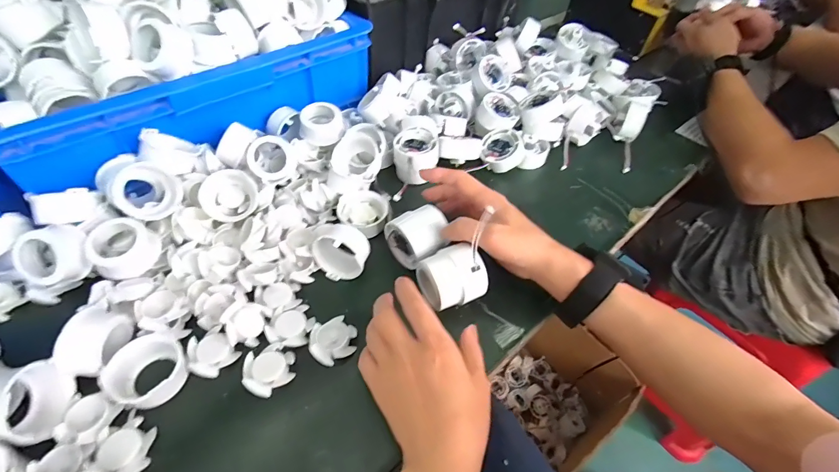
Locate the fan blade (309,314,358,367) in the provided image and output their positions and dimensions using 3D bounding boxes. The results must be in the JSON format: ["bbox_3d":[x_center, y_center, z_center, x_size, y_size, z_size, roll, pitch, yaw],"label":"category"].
[{"bbox_3d":[-0.076,0.092,0.341,0.040,0.011,0.037,-11,52,-13],"label":"fan blade"}]

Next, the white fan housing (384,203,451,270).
[{"bbox_3d":[0.000,0.000,0.395,0.049,0.049,0.055,-27,57,-23],"label":"white fan housing"}]

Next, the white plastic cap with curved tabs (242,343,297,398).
[{"bbox_3d":[-0.126,0.110,0.323,0.041,0.009,0.038,2,50,-2],"label":"white plastic cap with curved tabs"}]

